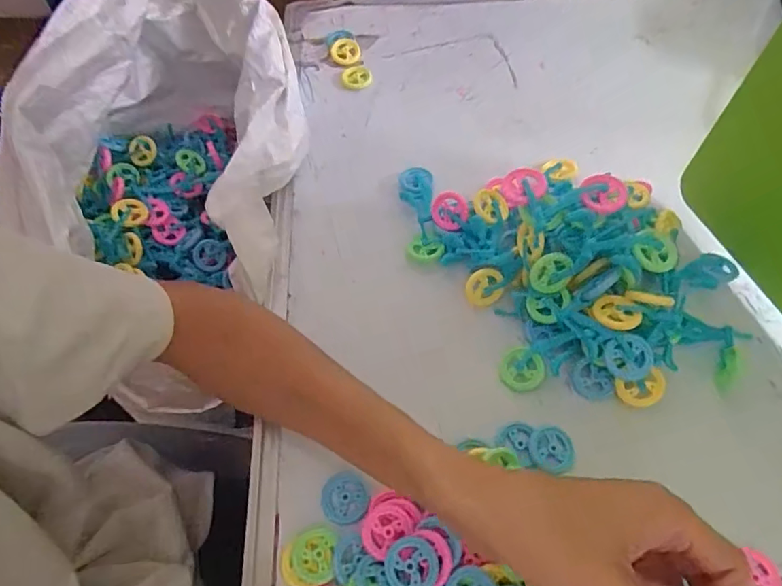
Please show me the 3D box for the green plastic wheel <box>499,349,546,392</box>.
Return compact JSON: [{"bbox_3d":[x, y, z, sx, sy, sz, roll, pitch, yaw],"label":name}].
[{"bbox_3d":[0.089,0.053,0.352,0.029,0.008,0.029,34,93,14],"label":"green plastic wheel"}]

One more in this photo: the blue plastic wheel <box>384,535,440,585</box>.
[{"bbox_3d":[0.012,0.152,0.285,0.029,0.008,0.029,-1,59,1],"label":"blue plastic wheel"}]

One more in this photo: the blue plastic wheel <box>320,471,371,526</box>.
[{"bbox_3d":[-0.029,0.130,0.324,0.030,0.005,0.030,-1,59,1],"label":"blue plastic wheel"}]

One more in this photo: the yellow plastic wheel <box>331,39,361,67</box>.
[{"bbox_3d":[-0.048,-0.249,0.533,0.030,0.008,0.030,-8,88,12],"label":"yellow plastic wheel"}]

